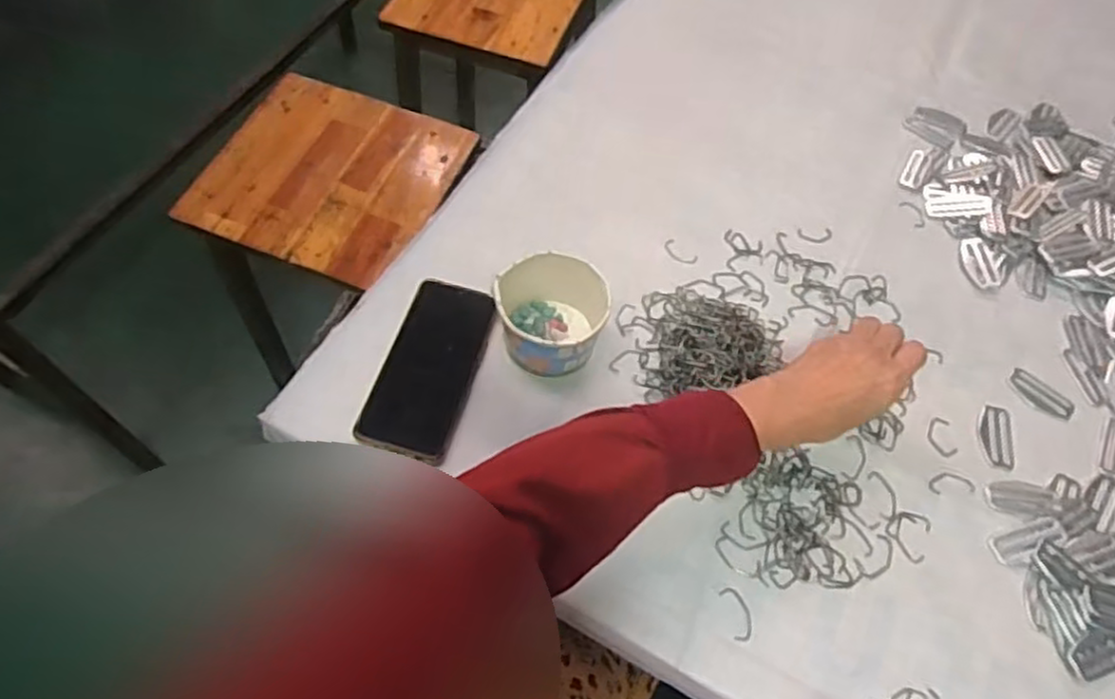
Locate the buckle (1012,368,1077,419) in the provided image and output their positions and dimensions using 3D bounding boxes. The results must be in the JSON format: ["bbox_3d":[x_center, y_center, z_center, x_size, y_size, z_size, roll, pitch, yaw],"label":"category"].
[{"bbox_3d":[0.450,0.041,0.671,0.058,0.005,0.024,42,65,17],"label":"buckle"}]

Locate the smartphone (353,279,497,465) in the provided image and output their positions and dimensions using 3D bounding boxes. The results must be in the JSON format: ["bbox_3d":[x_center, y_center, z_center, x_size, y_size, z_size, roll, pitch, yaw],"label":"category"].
[{"bbox_3d":[-0.111,0.016,0.633,0.077,0.017,0.168,15,60,4],"label":"smartphone"}]

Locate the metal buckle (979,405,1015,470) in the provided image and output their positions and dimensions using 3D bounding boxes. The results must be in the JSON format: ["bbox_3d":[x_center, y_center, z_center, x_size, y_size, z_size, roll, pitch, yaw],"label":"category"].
[{"bbox_3d":[0.391,0.077,0.643,0.029,0.004,0.060,13,60,2],"label":"metal buckle"}]

